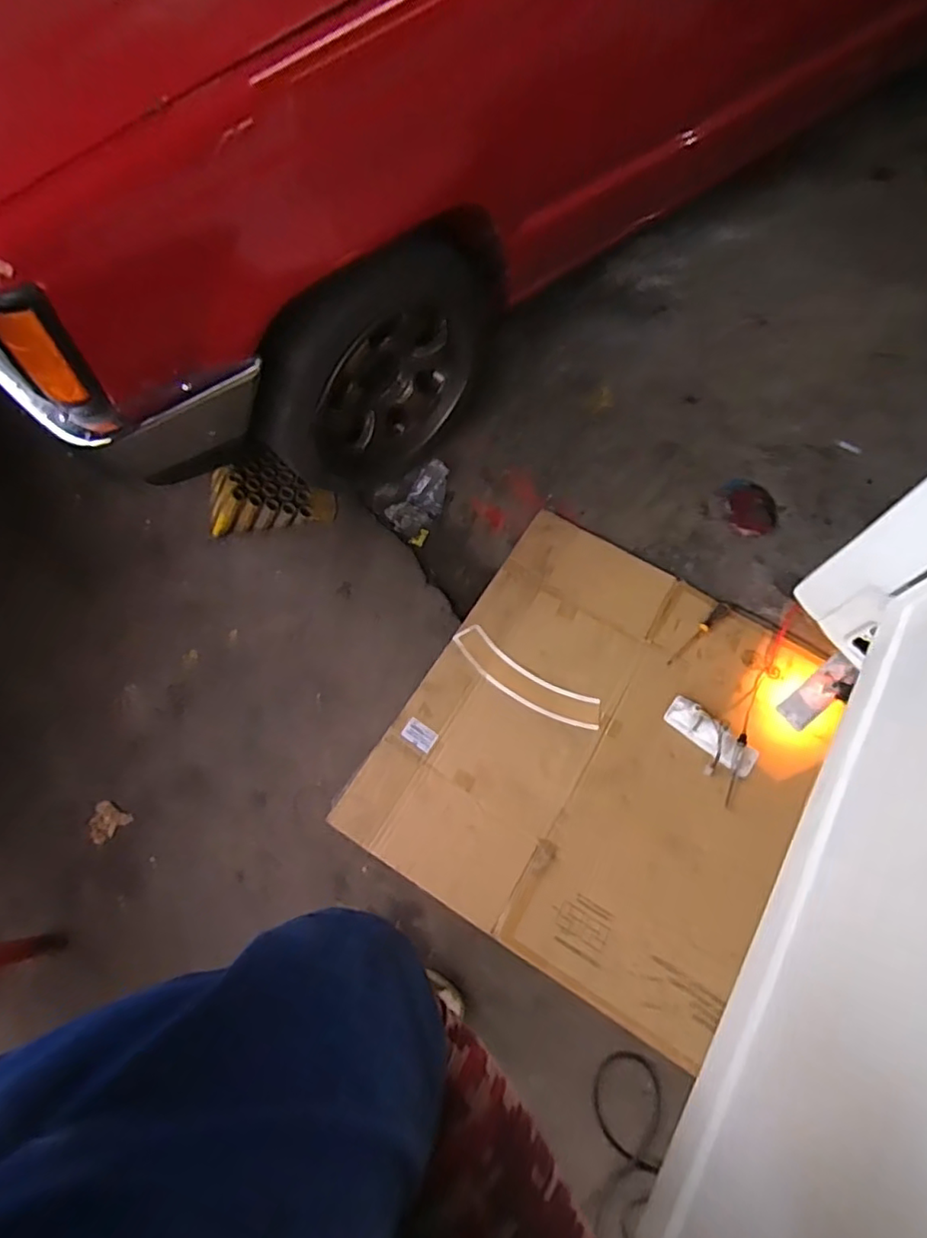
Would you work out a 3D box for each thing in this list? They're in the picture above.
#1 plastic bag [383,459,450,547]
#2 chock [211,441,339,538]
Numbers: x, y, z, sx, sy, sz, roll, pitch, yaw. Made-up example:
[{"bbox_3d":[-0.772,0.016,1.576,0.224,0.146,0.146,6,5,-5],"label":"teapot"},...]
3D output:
[{"bbox_3d":[-0.117,-0.336,1.666,0.127,0.047,0.251,27,66,8],"label":"plastic bag"},{"bbox_3d":[-0.498,-0.335,1.555,0.318,0.167,0.150,-6,66,-7],"label":"chock"}]

